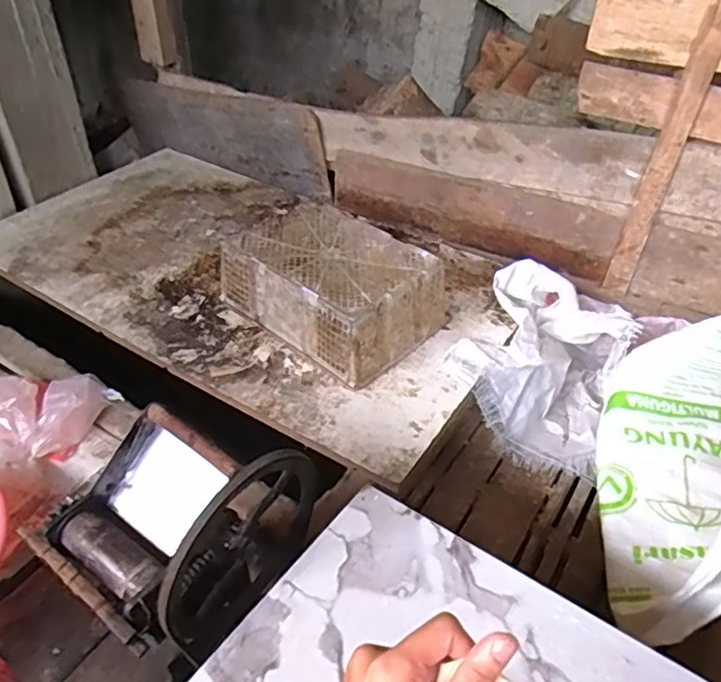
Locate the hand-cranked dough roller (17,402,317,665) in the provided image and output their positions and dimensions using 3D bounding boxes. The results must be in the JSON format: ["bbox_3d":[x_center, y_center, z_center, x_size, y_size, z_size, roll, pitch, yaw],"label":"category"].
[{"bbox_3d":[-0.233,0.223,0.823,0.233,0.228,0.296,28,47,27],"label":"hand-cranked dough roller"}]

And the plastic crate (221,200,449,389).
[{"bbox_3d":[-0.062,-0.134,1.460,0.325,0.168,0.461,-31,50,-33],"label":"plastic crate"}]

